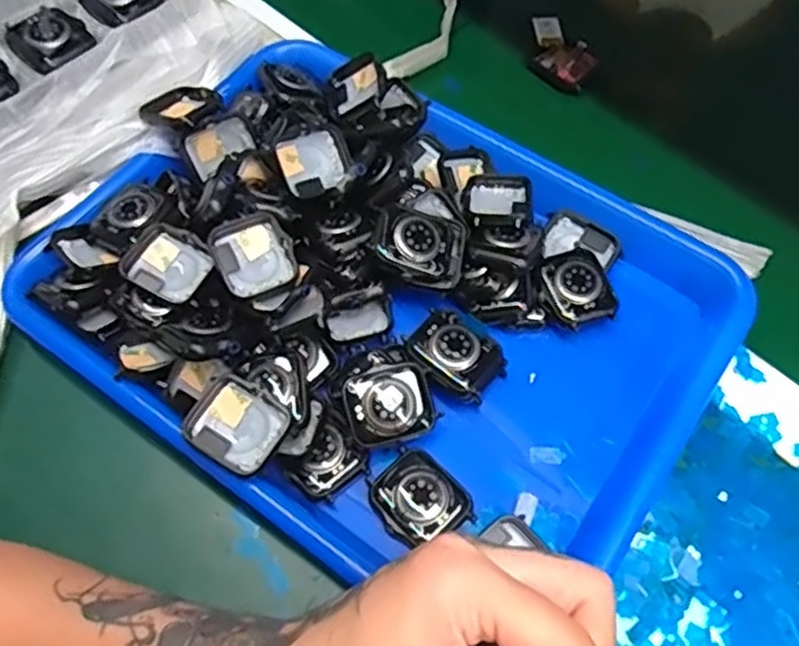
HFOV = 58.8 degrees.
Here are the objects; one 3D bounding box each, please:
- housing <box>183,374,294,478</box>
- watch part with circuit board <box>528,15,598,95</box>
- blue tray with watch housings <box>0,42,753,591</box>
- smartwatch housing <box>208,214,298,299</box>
[{"bbox_3d":[-0.073,0.047,0.326,0.044,0.010,0.037,29,65,15],"label":"housing"},{"bbox_3d":[0.112,-0.187,0.494,0.050,0.024,0.034,36,67,18],"label":"watch part with circuit board"},{"bbox_3d":[-0.014,-0.017,0.375,0.334,0.046,0.248,32,66,16],"label":"blue tray with watch housings"},{"bbox_3d":[-0.074,-0.034,0.361,0.038,0.012,0.040,-21,63,-11],"label":"smartwatch housing"}]

